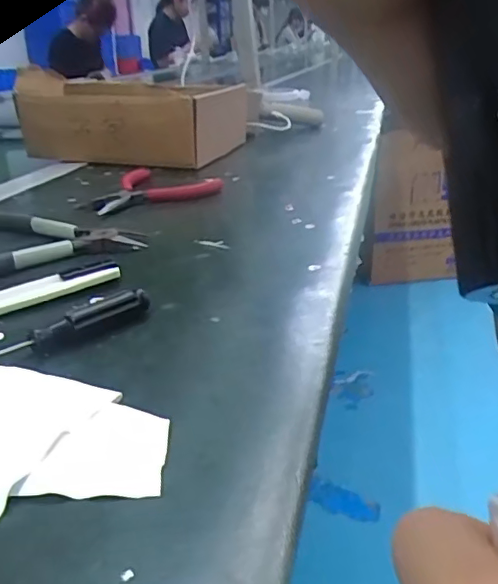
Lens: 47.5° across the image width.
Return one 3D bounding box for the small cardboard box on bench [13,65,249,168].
[{"bbox_3d":[-0.133,-0.214,0.679,0.233,0.084,0.188,5,25,14],"label":"small cardboard box on bench"}]

